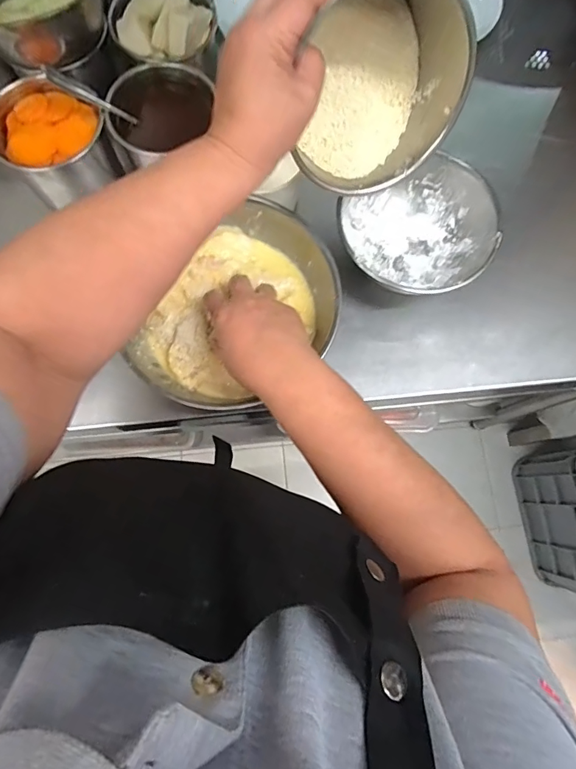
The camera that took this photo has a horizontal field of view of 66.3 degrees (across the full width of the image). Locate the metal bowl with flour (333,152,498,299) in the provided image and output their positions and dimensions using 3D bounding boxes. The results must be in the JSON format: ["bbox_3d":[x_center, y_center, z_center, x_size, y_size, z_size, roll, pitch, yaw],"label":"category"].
[{"bbox_3d":[0.152,-0.175,0.503,0.134,0.076,0.152,-42,81,-10],"label":"metal bowl with flour"}]

